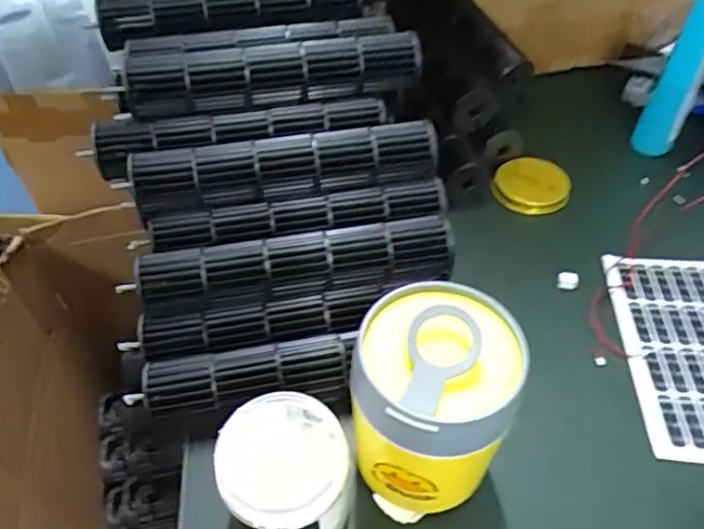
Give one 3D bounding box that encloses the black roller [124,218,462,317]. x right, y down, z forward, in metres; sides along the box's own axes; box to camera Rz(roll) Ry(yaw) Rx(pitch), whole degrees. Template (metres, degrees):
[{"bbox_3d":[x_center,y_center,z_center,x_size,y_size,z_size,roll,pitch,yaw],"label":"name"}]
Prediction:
[{"bbox_3d":[-0.040,0.003,0.436,0.227,0.046,0.037,-8,49,-6],"label":"black roller"}]

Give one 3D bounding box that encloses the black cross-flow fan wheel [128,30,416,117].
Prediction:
[{"bbox_3d":[-0.059,-0.155,0.463,0.227,0.040,0.041,-8,49,-7],"label":"black cross-flow fan wheel"}]

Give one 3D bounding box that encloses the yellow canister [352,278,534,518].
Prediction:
[{"bbox_3d":[0.046,0.086,0.350,0.086,0.143,0.090,0,49,0],"label":"yellow canister"}]

